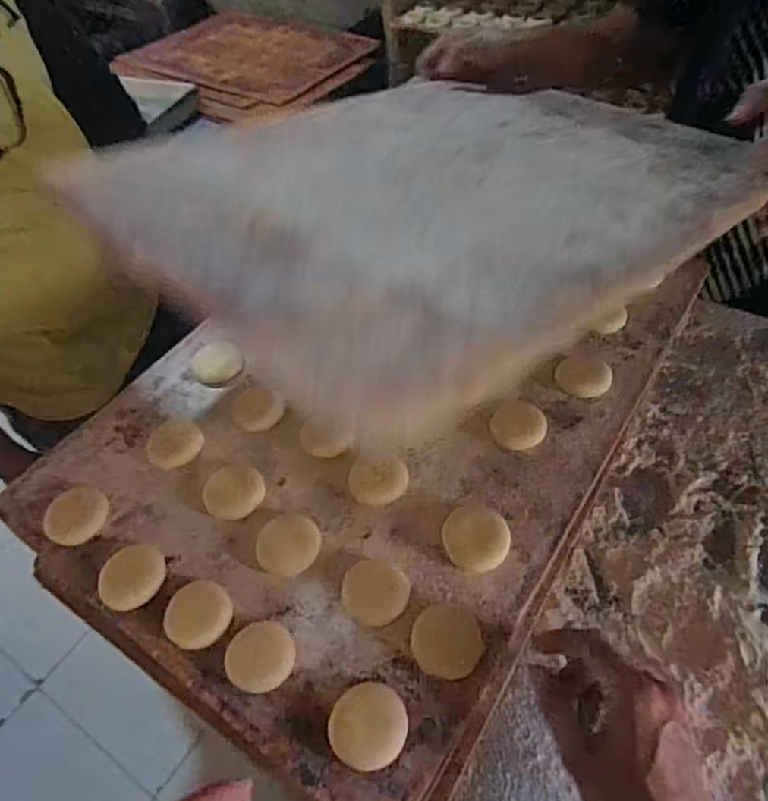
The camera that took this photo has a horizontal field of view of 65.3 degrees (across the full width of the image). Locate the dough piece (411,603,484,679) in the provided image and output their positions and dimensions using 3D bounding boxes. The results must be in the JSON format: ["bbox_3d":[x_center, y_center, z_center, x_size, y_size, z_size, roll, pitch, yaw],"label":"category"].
[{"bbox_3d":[0.043,0.163,0.409,0.046,0.011,0.044,-4,50,5],"label":"dough piece"}]

